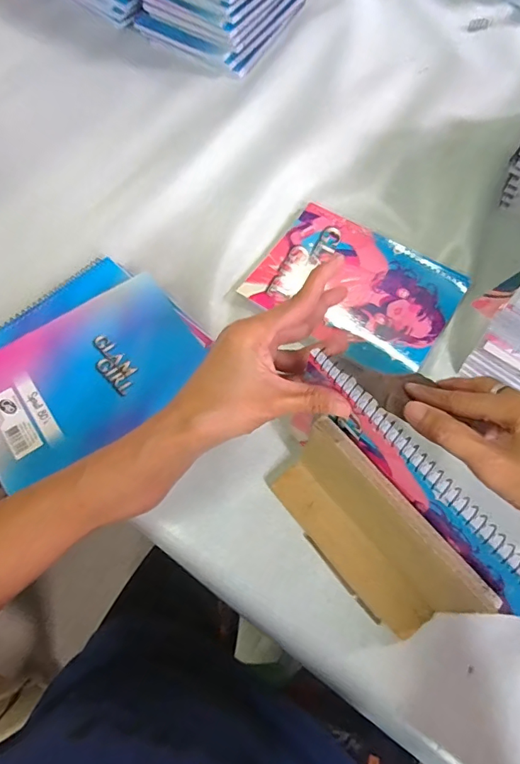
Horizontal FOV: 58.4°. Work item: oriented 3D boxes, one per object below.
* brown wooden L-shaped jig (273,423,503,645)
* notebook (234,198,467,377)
[{"bbox_3d":[0.080,0.111,0.345,0.063,0.113,0.158,-36,72,-15],"label":"brown wooden L-shaped jig"},{"bbox_3d":[0.098,-0.098,0.486,0.196,0.015,0.143,32,70,12],"label":"notebook"}]

